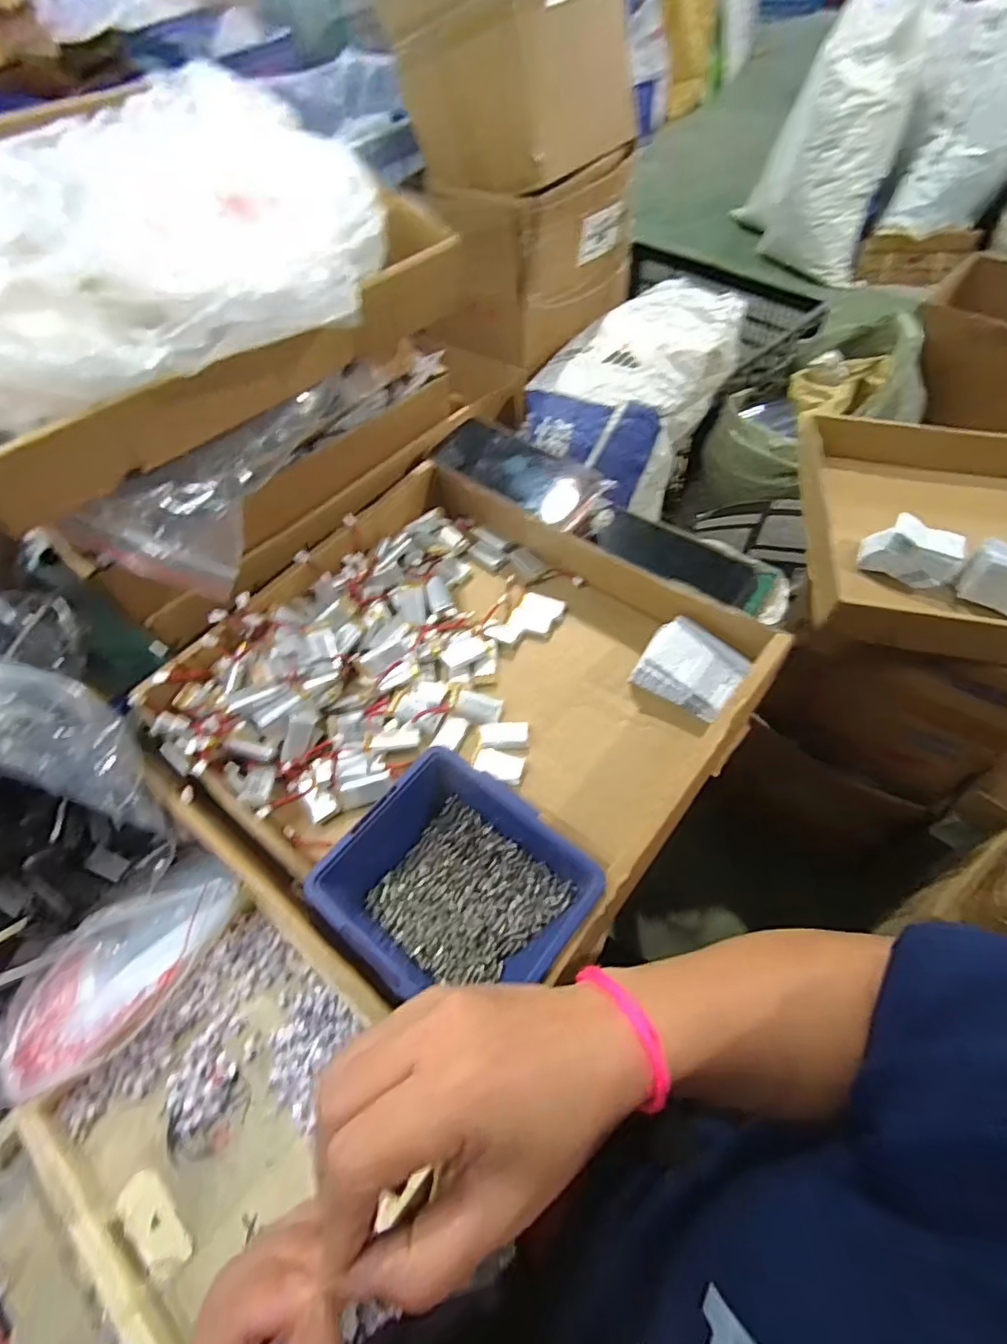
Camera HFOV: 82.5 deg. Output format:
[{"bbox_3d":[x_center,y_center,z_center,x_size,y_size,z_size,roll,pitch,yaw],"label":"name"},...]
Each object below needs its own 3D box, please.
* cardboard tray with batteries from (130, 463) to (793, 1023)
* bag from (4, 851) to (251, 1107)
[{"bbox_3d":[-0.033,0.015,0.451,0.373,0.067,0.374,34,65,24],"label":"cardboard tray with batteries"},{"bbox_3d":[-0.230,0.179,0.352,0.077,0.045,0.152,34,65,24],"label":"bag"}]

